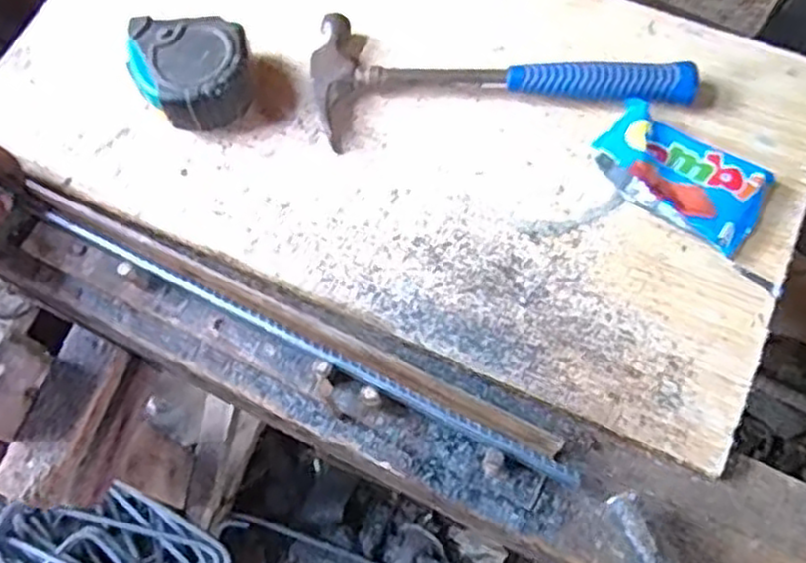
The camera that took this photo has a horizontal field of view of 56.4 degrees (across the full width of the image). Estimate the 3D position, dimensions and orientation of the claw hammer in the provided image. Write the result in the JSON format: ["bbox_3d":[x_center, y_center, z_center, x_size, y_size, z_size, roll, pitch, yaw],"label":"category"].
[{"bbox_3d":[0.066,-0.146,0.522,0.256,0.029,0.087,0,70,2],"label":"claw hammer"}]

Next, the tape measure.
[{"bbox_3d":[-0.146,-0.141,0.520,0.083,0.045,0.078,-5,69,1],"label":"tape measure"}]

